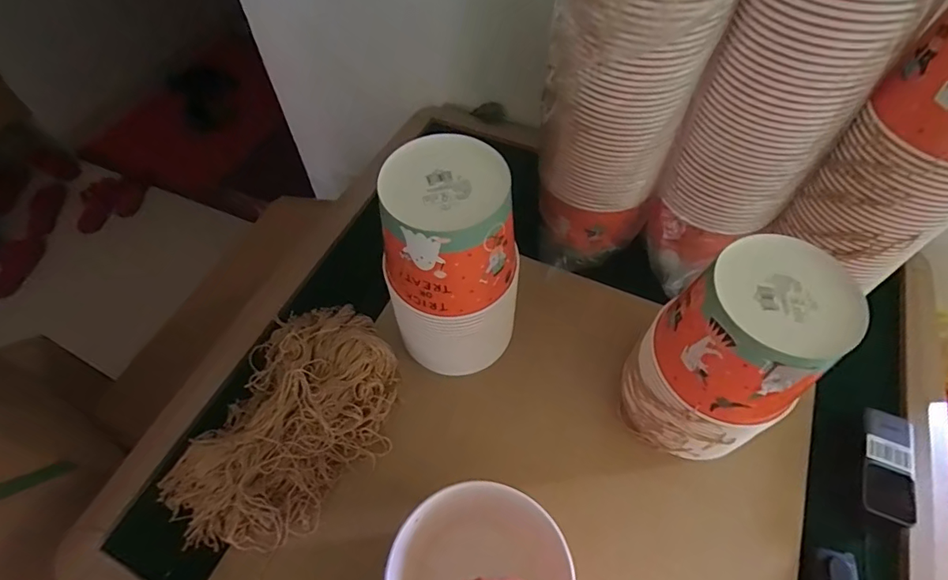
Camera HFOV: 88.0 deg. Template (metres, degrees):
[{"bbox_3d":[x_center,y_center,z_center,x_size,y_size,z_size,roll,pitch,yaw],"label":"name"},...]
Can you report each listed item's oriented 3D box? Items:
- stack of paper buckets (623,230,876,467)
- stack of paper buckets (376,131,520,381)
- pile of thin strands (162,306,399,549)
[{"bbox_3d":[0.269,0.073,0.534,0.147,0.243,0.148,-40,65,-22],"label":"stack of paper buckets"},{"bbox_3d":[-0.023,-0.018,0.580,0.147,0.279,0.145,-4,57,-3],"label":"stack of paper buckets"},{"bbox_3d":[-0.227,0.159,0.616,0.216,0.072,0.322,22,60,13],"label":"pile of thin strands"}]

